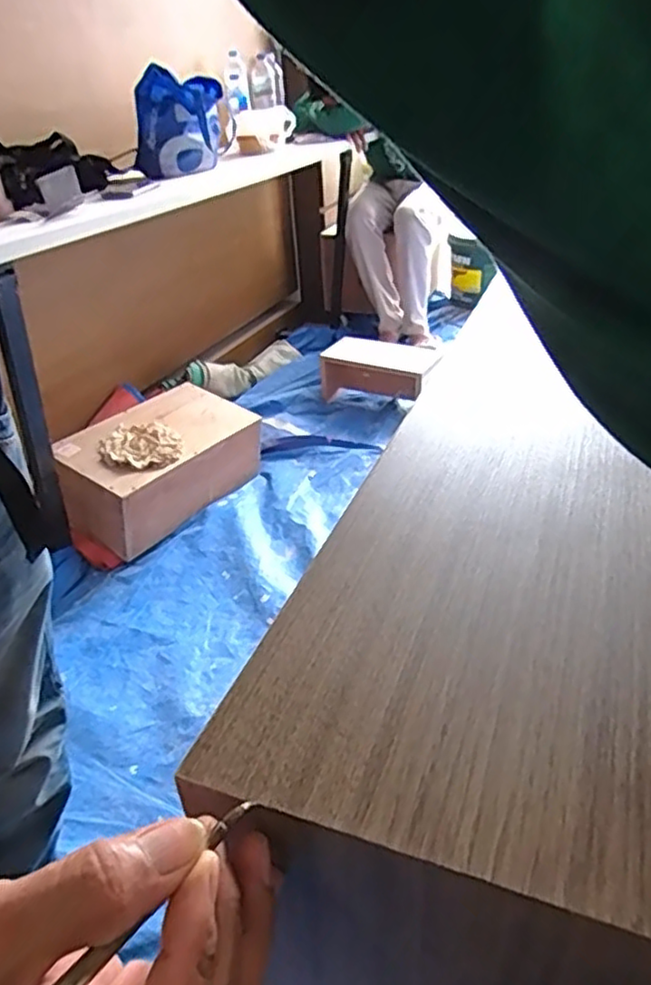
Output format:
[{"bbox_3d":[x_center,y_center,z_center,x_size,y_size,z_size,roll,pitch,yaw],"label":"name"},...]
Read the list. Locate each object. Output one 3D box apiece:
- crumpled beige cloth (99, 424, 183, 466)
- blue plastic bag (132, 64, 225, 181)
[{"bbox_3d":[-0.449,-0.117,1.634,0.187,0.030,0.175,-13,34,-13],"label":"crumpled beige cloth"},{"bbox_3d":[-0.361,-0.914,1.673,0.166,0.210,0.205,12,36,25],"label":"blue plastic bag"}]

